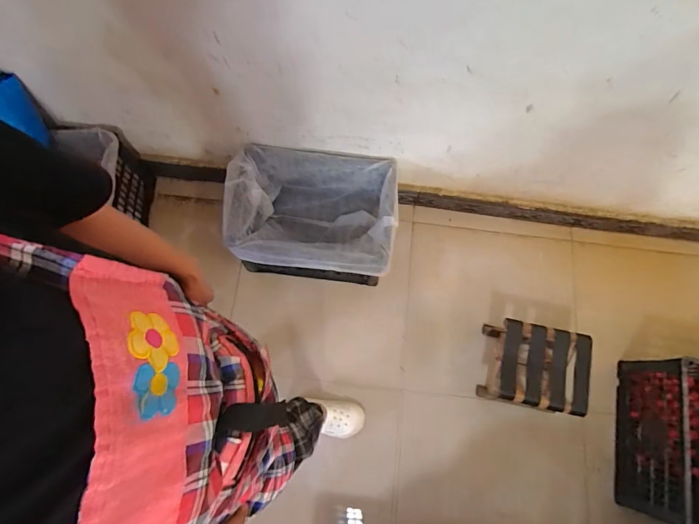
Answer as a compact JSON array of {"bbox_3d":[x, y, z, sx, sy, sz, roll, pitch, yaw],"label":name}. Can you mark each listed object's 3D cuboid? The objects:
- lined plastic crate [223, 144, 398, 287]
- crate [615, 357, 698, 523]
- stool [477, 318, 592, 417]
[{"bbox_3d":[-0.106,-0.128,1.209,0.482,0.262,0.340,4,73,1],"label":"lined plastic crate"},{"bbox_3d":[0.957,0.508,1.071,0.296,0.223,0.421,12,73,4],"label":"crate"},{"bbox_3d":[0.541,0.306,1.132,0.248,0.161,0.225,11,73,3],"label":"stool"}]

